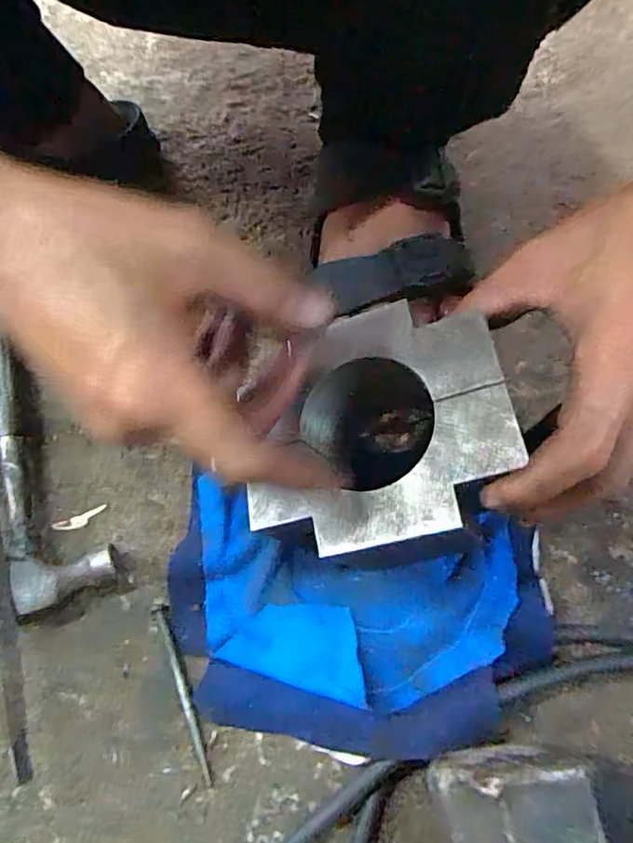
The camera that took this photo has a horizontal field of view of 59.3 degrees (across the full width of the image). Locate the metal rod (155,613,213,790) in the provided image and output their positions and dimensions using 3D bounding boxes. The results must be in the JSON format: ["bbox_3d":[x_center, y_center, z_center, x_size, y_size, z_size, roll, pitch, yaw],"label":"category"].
[{"bbox_3d":[-0.069,0.140,0.288,0.005,0.005,0.088,-23,63,-8],"label":"metal rod"}]

